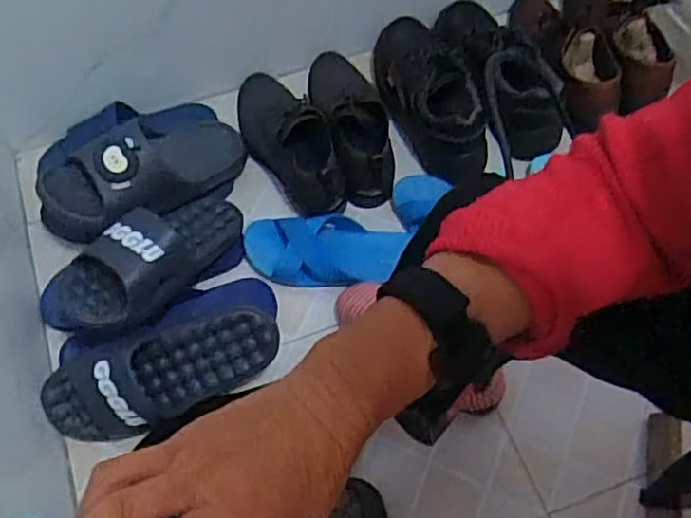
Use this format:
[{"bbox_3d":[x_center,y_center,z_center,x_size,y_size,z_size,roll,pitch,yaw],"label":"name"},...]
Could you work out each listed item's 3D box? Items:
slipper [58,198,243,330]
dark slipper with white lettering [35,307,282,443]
[{"bbox_3d":[-0.231,-0.011,0.814,0.100,0.084,0.250,27,31,16],"label":"slipper"},{"bbox_3d":[-0.210,0.126,0.769,0.276,0.078,0.116,-18,96,-10],"label":"dark slipper with white lettering"}]

